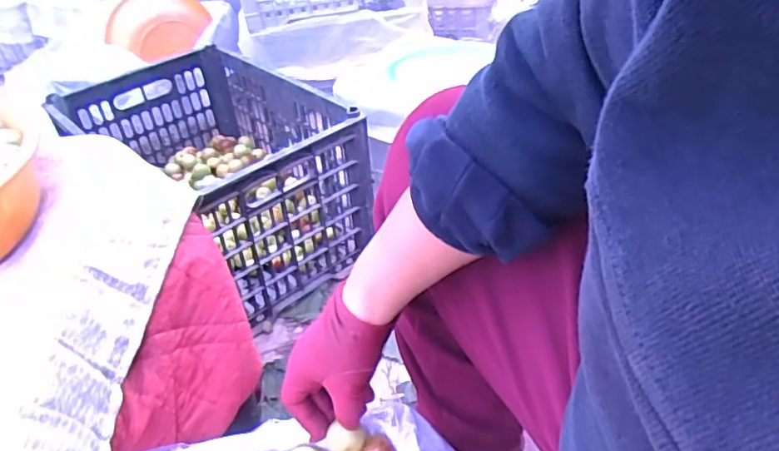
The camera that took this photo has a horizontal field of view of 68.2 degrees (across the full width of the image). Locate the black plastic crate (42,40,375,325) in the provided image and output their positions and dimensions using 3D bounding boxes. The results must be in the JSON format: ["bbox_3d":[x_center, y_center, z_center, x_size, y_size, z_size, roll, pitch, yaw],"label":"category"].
[{"bbox_3d":[-0.309,-0.104,1.058,0.509,0.272,0.353,28,48,32],"label":"black plastic crate"}]

